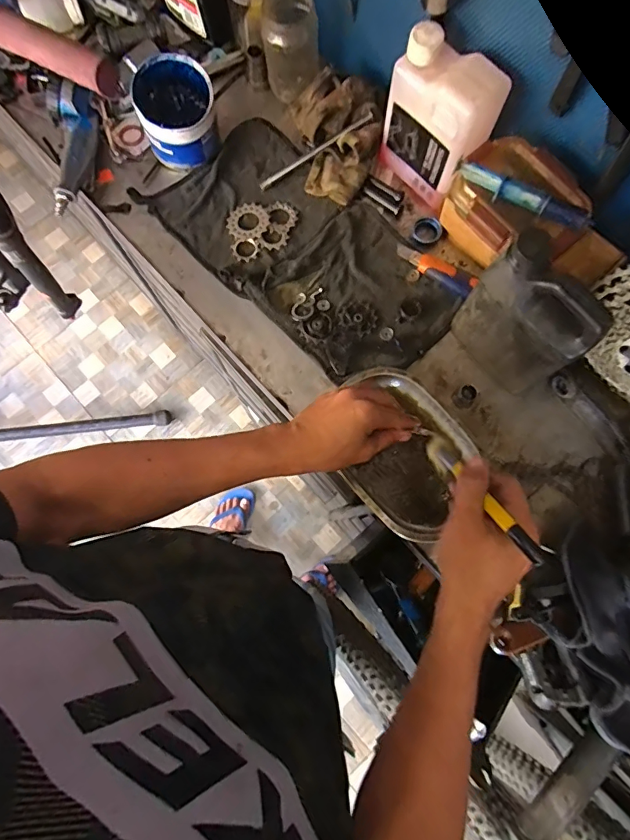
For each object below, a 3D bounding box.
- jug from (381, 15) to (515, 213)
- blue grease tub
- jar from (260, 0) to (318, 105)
[{"bbox_3d":[0.149,-0.354,0.568,0.068,0.173,0.131,-39,80,-9],"label":"jug"},{"bbox_3d":[-0.181,-0.403,0.621,0.095,0.102,0.099,0,77,-1],"label":"blue grease tub"},{"bbox_3d":[-0.034,-0.512,0.625,0.071,0.102,0.077,0,77,-1],"label":"jar"}]

